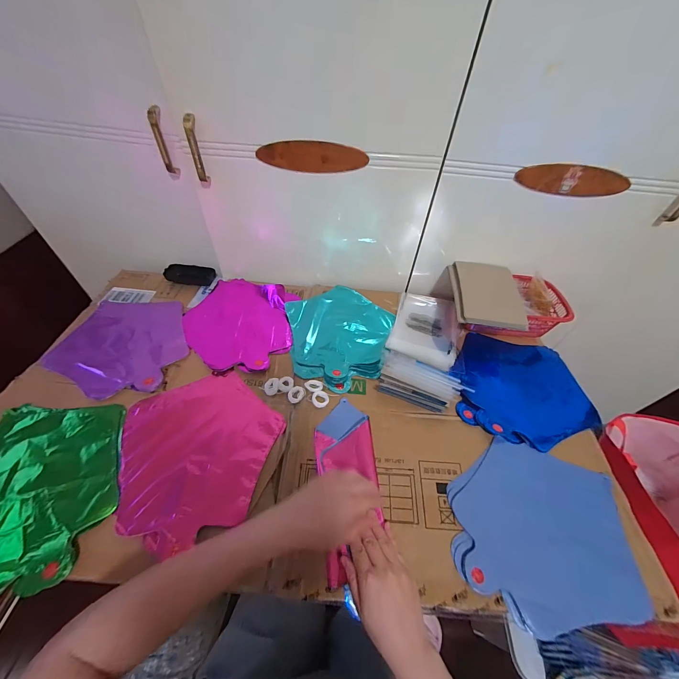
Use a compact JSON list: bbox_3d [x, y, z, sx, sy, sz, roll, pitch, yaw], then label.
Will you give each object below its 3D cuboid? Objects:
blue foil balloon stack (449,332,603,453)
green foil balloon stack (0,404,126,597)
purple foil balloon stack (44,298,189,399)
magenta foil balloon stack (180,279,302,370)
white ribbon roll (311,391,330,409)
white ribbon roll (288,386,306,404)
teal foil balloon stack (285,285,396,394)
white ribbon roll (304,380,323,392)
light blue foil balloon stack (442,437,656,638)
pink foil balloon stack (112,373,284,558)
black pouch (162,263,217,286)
[{"bbox_3d":[0.341,0.088,0.564,0.248,0.022,0.233,10,50,3],"label":"blue foil balloon stack"},{"bbox_3d":[-0.416,0.198,0.405,0.222,0.020,0.230,0,50,-6],"label":"green foil balloon stack"},{"bbox_3d":[-0.404,0.004,0.572,0.222,0.022,0.232,-2,50,-8],"label":"purple foil balloon stack"},{"bbox_3d":[-0.204,-0.040,0.622,0.215,0.018,0.235,5,50,-1],"label":"magenta foil balloon stack"},{"bbox_3d":[-0.033,0.102,0.513,0.028,0.006,0.031,-21,55,-22],"label":"white ribbon roll"},{"bbox_3d":[-0.074,0.095,0.518,0.028,0.004,0.033,18,51,9],"label":"white ribbon roll"},{"bbox_3d":[-0.010,-0.019,0.614,0.217,0.014,0.248,16,50,8],"label":"teal foil balloon stack"},{"bbox_3d":[-0.046,0.081,0.530,0.032,0.004,0.025,23,52,13],"label":"white ribbon roll"},{"bbox_3d":[0.282,0.263,0.416,0.242,0.018,0.217,15,50,7],"label":"light blue foil balloon stack"},{"bbox_3d":[-0.204,0.159,0.455,0.220,0.009,0.240,-13,53,-16],"label":"pink foil balloon stack"},{"bbox_3d":[-0.351,-0.153,0.711,0.112,0.027,0.045,8,50,1],"label":"black pouch"}]

